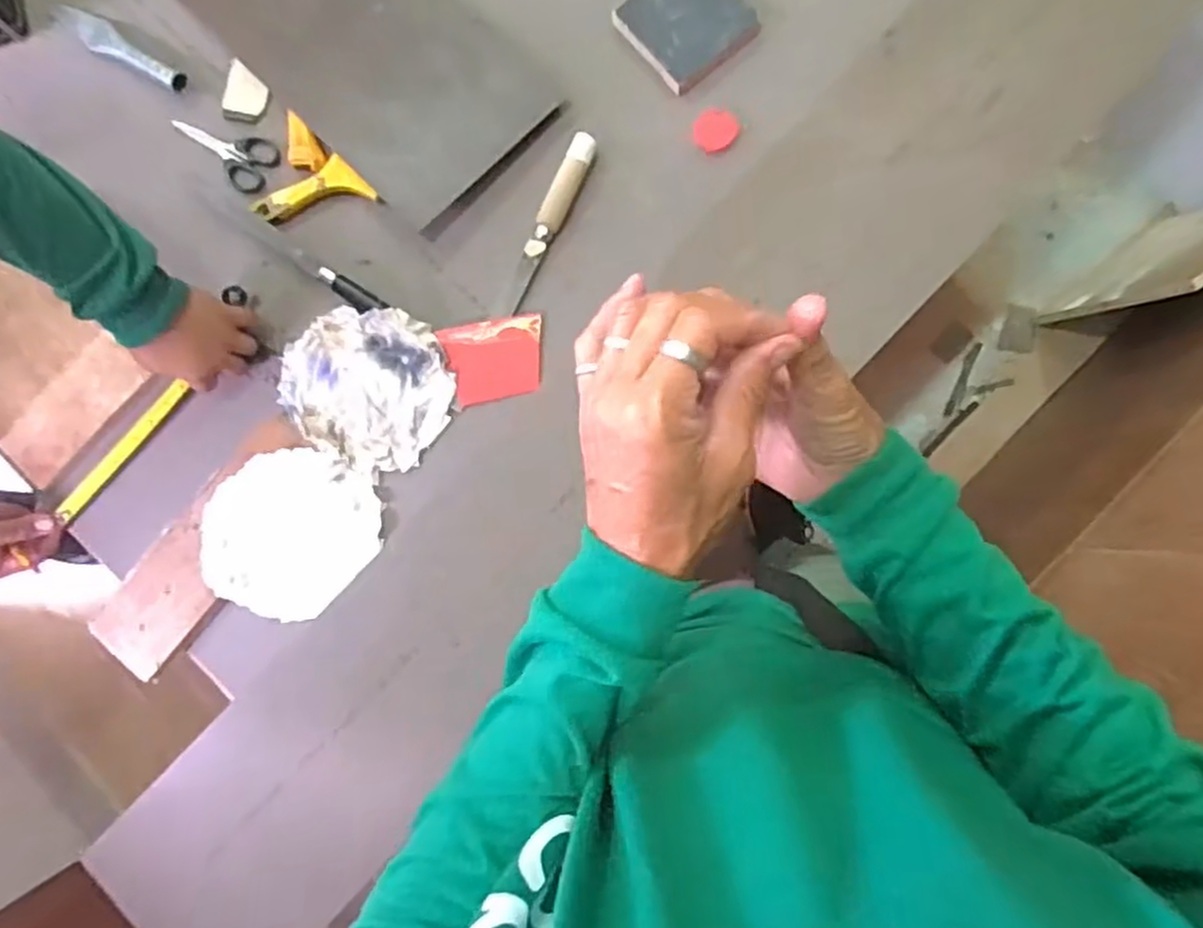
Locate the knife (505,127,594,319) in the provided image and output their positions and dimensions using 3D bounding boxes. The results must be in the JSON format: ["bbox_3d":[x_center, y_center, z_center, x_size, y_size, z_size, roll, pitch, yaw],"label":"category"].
[{"bbox_3d":[-0.061,-0.263,0.802,0.031,0.018,0.209,27,87,8],"label":"knife"}]

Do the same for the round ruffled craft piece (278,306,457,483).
[{"bbox_3d":[-0.257,-0.090,0.794,0.189,0.020,0.165,31,88,8],"label":"round ruffled craft piece"}]

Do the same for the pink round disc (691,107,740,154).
[{"bbox_3d":[0.123,-0.361,0.793,0.049,0.004,0.046,-1,84,6],"label":"pink round disc"}]

